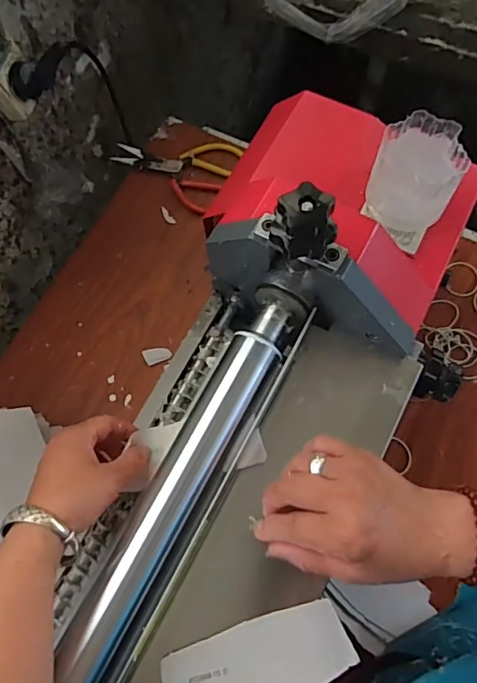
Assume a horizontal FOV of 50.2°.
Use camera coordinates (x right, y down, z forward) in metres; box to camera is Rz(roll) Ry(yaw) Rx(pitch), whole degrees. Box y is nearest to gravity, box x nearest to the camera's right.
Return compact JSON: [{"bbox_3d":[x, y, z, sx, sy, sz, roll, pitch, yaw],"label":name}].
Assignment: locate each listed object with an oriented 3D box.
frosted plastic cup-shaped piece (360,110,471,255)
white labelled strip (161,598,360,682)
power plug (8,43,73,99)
[{"bbox_3d":[0.156,-0.147,0.456,0.075,0.076,0.086,35,76,13],"label":"frosted plastic cup-shaped piece"},{"bbox_3d":[0.014,0.233,0.366,0.134,0.010,0.056,-20,71,-5],"label":"white labelled strip"},{"bbox_3d":[-0.209,-0.296,0.544,0.030,0.026,0.083,30,75,12],"label":"power plug"}]

